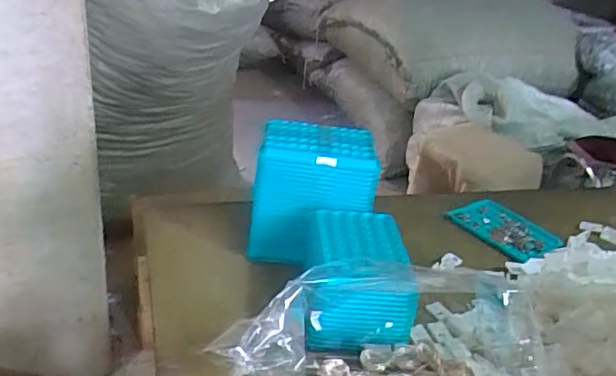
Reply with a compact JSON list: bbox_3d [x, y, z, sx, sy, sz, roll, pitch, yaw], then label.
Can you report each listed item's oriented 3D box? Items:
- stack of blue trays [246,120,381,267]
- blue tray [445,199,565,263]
[{"bbox_3d":[0.004,0.009,0.646,0.130,0.139,0.079,5,28,-4],"label":"stack of blue trays"},{"bbox_3d":[0.260,0.053,0.768,0.081,0.013,0.128,-16,36,-36],"label":"blue tray"}]

